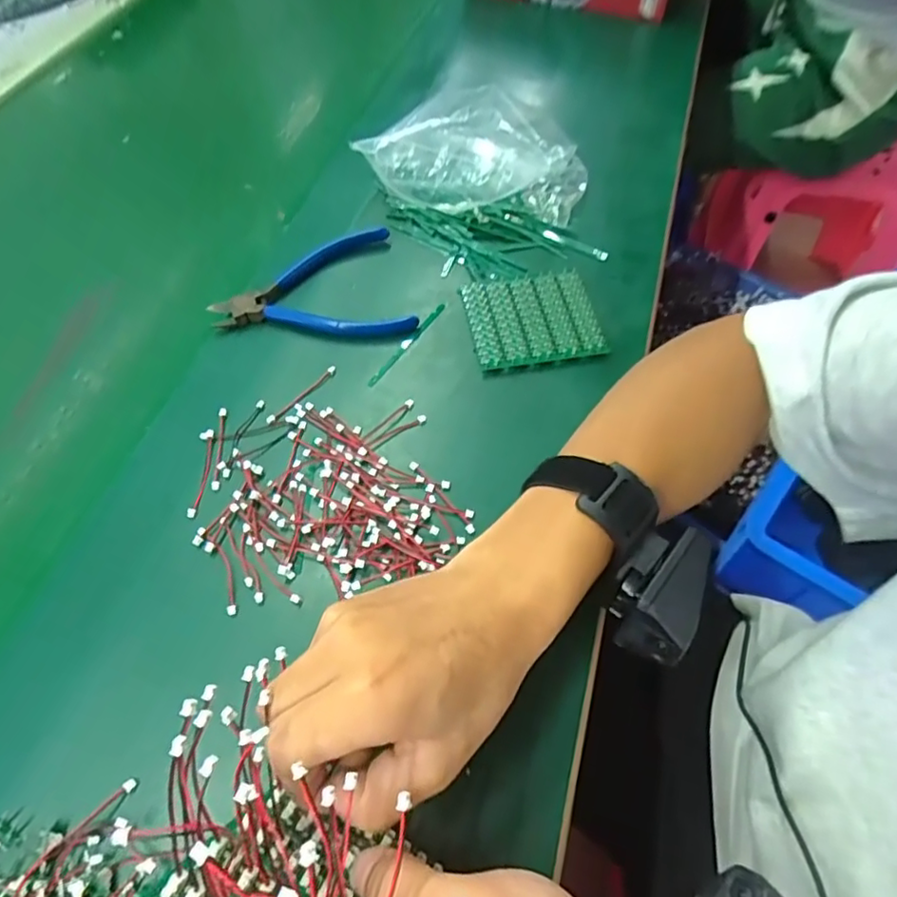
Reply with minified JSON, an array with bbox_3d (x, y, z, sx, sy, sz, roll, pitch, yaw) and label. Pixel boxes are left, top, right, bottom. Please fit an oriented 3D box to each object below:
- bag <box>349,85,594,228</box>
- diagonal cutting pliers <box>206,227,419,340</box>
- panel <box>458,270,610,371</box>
[{"bbox_3d":[0.021,-0.236,0.472,0.174,0.059,0.097,12,60,10],"label":"bag"},{"bbox_3d":[-0.099,-0.110,0.427,0.137,0.015,0.103,-18,59,-8],"label":"diagonal cutting pliers"},{"bbox_3d":[0.058,-0.094,0.416,0.086,0.006,0.080,-9,58,-2],"label":"panel"}]

